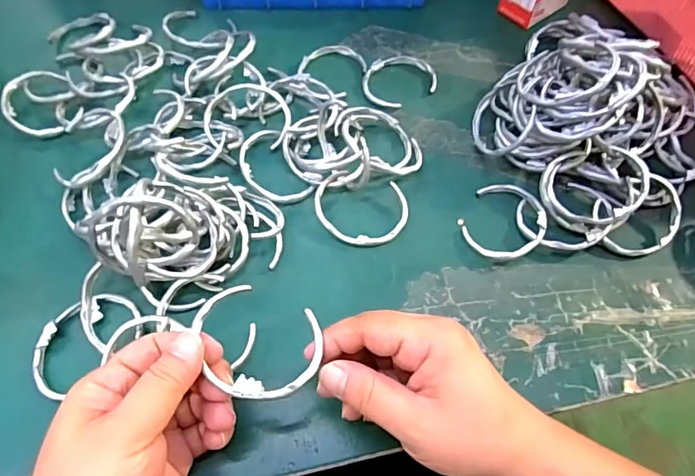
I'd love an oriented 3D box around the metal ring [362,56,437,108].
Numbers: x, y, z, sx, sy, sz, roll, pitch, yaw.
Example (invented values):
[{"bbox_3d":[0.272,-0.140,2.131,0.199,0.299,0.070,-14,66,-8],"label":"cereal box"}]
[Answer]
[{"bbox_3d":[0.045,-0.141,0.410,0.067,0.007,0.052,-29,69,-16],"label":"metal ring"}]

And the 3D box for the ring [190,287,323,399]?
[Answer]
[{"bbox_3d":[-0.046,0.052,0.231,0.065,0.011,0.052,18,64,6],"label":"ring"}]

